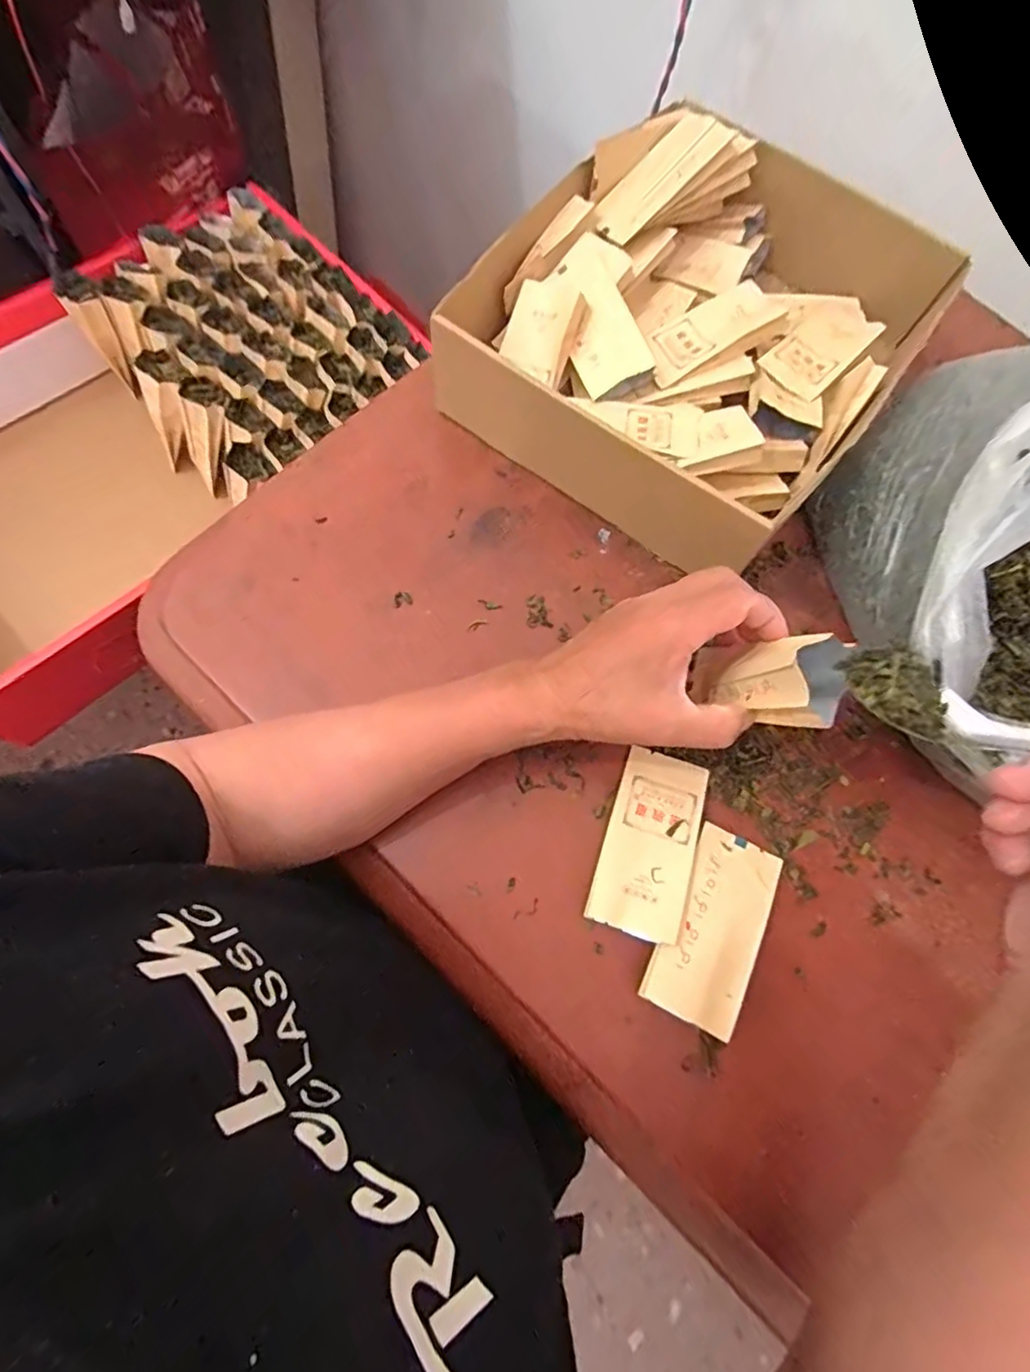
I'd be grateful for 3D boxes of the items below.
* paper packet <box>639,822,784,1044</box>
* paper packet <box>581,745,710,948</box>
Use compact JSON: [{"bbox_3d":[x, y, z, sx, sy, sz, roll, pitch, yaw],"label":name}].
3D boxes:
[{"bbox_3d":[0.117,0.140,0.352,0.050,0.010,0.107,26,68,11],"label":"paper packet"},{"bbox_3d":[0.083,0.094,0.365,0.051,0.018,0.108,19,75,5],"label":"paper packet"}]

